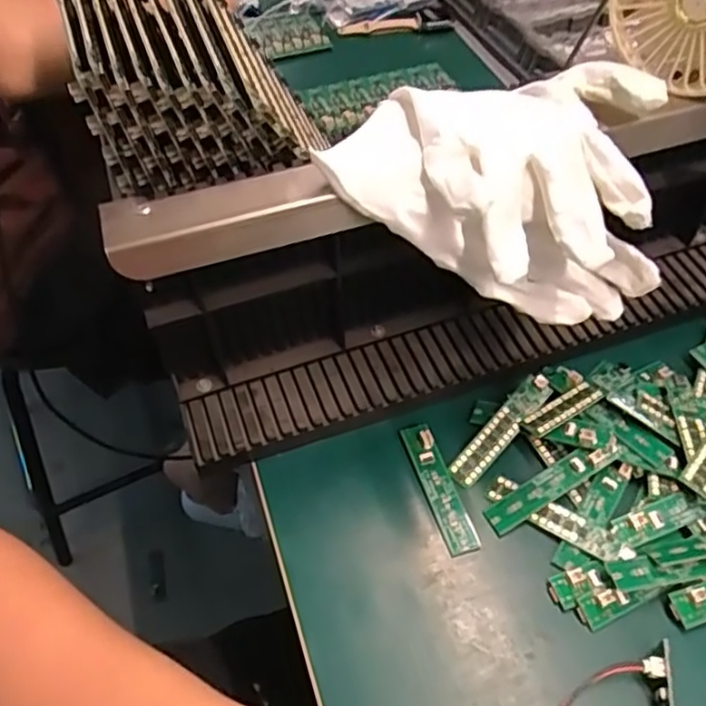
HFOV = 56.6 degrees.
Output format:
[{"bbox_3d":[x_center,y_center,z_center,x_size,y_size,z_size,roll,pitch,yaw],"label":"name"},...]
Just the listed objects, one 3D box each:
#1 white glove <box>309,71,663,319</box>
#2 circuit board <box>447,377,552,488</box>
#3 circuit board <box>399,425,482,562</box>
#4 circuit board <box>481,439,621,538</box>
[{"bbox_3d":[0.067,-0.084,0.338,0.163,0.087,0.124,-6,51,-5],"label":"white glove"},{"bbox_3d":[0.091,0.046,0.402,0.017,0.006,0.083,37,75,28],"label":"circuit board"},{"bbox_3d":[0.051,0.077,0.386,0.019,0.009,0.082,-16,53,-9],"label":"circuit board"},{"bbox_3d":[0.116,0.076,0.378,0.086,0.007,0.016,-31,64,-4],"label":"circuit board"}]

